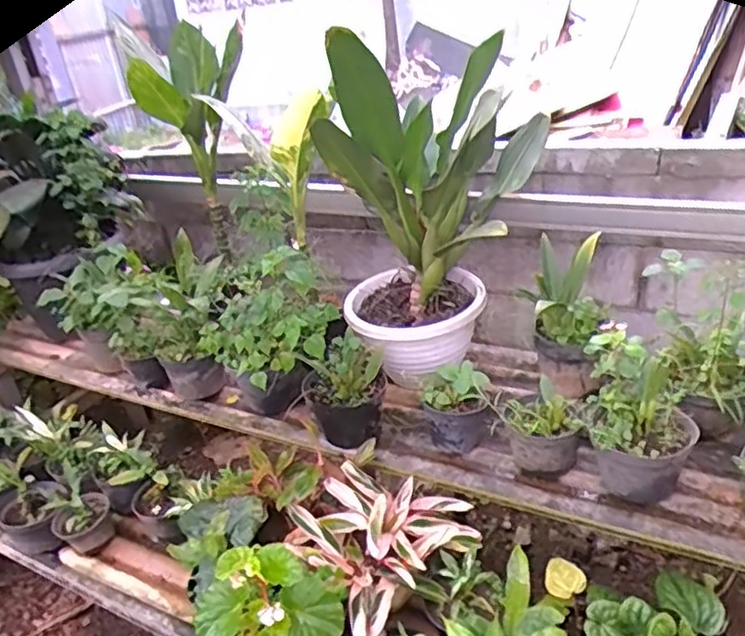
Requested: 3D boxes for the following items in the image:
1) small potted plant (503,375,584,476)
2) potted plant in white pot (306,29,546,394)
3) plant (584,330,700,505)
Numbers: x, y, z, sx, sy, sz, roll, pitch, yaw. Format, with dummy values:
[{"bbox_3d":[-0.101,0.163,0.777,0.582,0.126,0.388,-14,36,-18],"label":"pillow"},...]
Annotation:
[{"bbox_3d":[0.331,0.226,1.258,0.149,0.144,0.155,1,28,18],"label":"small potted plant"},{"bbox_3d":[0.135,-0.247,1.429,0.402,0.637,0.508,3,29,22],"label":"potted plant in white pot"},{"bbox_3d":[0.475,0.180,1.149,0.180,0.268,0.155,-1,28,14],"label":"plant"}]

